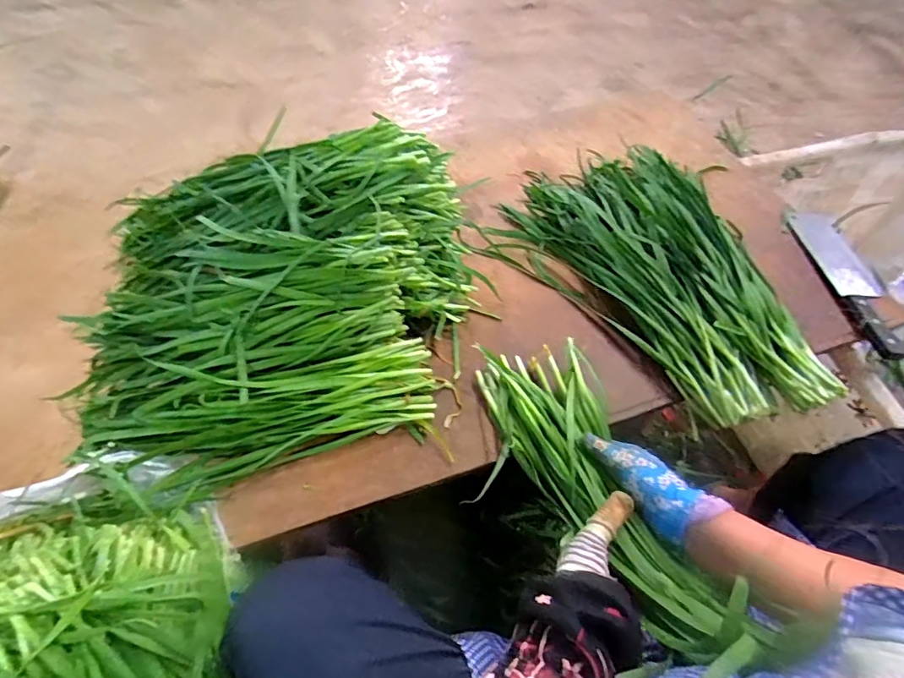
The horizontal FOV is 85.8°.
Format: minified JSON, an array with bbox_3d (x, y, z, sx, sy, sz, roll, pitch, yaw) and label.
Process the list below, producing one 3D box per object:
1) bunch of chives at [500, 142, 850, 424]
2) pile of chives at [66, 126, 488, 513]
[{"bbox_3d":[0.298,-0.110,0.665,0.263,0.072,0.485,-27,60,-16],"label":"bunch of chives"},{"bbox_3d":[-0.233,-0.066,0.608,0.528,0.132,0.449,-11,57,-6],"label":"pile of chives"}]

